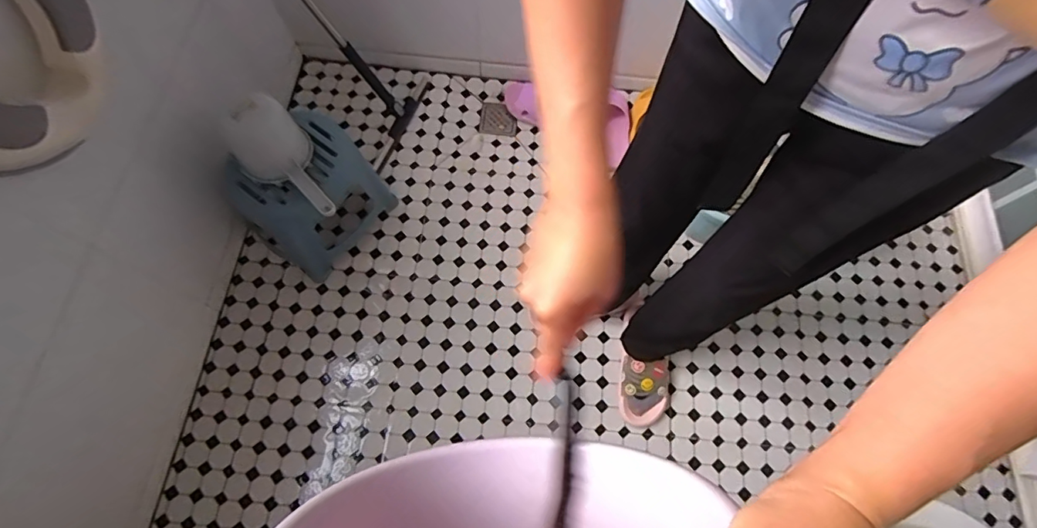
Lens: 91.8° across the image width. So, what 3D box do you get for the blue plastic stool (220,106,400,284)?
[{"bbox_3d":[-0.459,-0.162,1.119,0.229,0.235,0.278,42,73,13],"label":"blue plastic stool"}]

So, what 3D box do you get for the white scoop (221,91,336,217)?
[{"bbox_3d":[-0.448,-0.196,0.951,0.129,0.140,0.244,-33,74,-14],"label":"white scoop"}]

